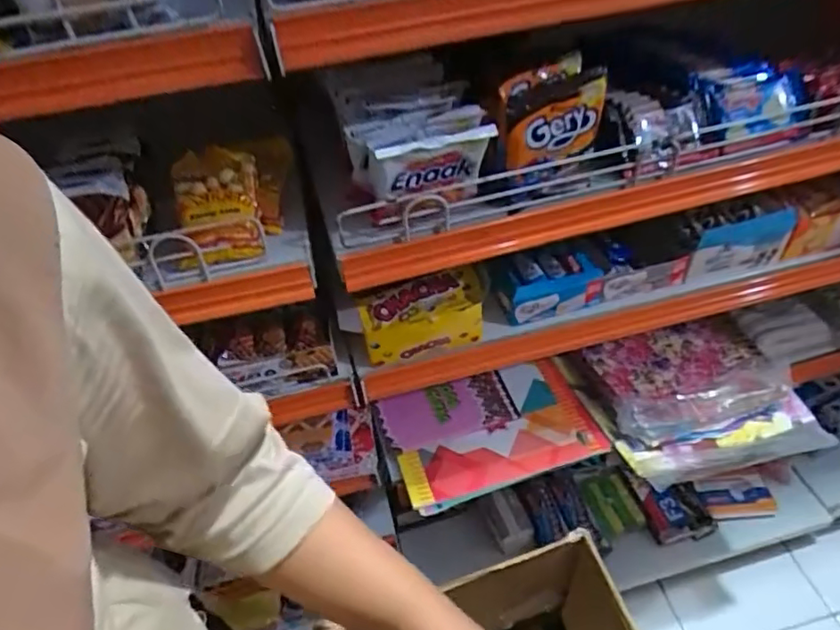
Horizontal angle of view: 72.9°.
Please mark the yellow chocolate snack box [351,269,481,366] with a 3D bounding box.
[{"bbox_3d":[0.002,0.001,0.690,0.141,0.074,0.070,-9,45,-3],"label":"yellow chocolate snack box"}]

